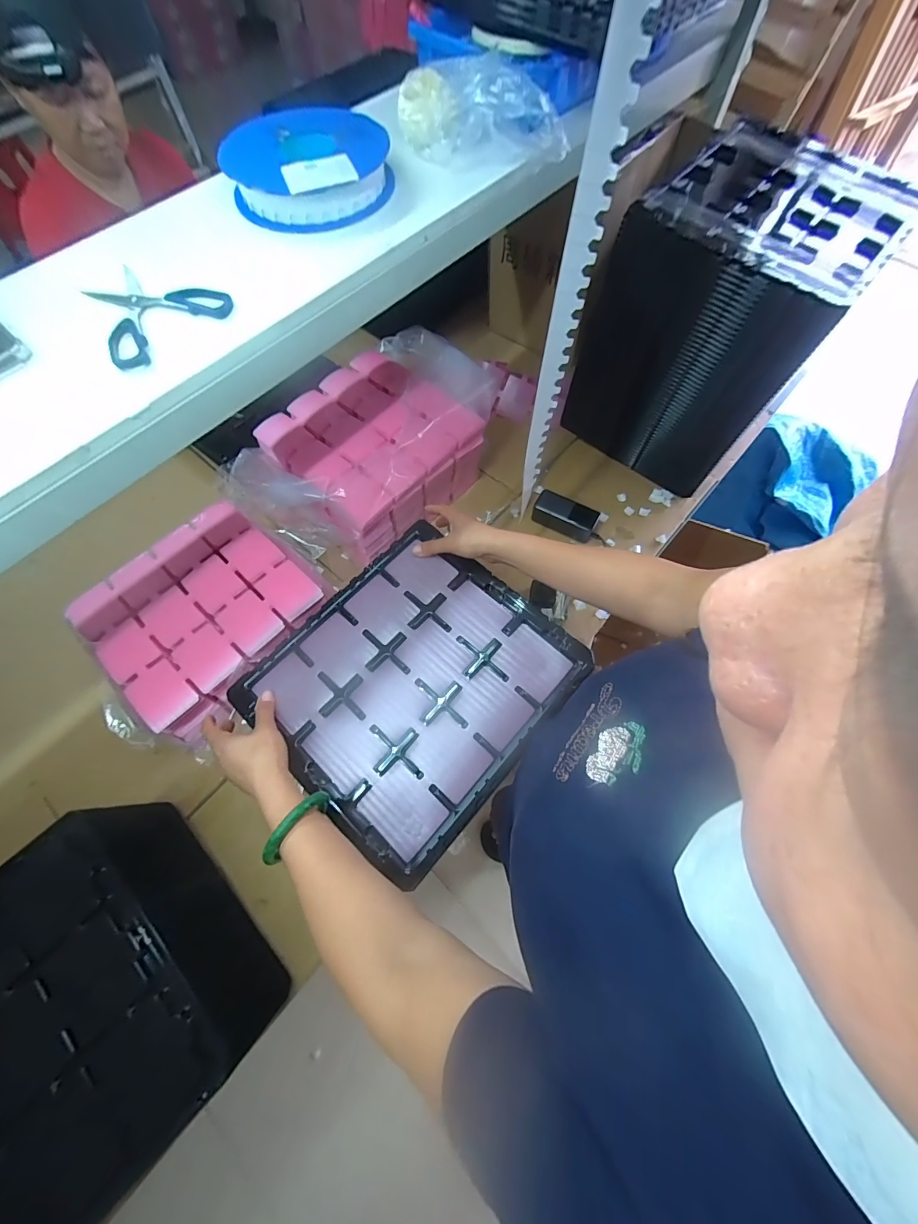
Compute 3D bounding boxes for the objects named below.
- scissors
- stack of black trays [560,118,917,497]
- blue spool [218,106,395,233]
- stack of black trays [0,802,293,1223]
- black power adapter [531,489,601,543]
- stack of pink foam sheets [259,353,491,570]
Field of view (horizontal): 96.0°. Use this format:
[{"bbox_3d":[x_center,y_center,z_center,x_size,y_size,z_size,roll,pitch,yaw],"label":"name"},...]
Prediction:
[{"bbox_3d":[-0.334,-0.331,0.442,0.134,0.015,0.147,-42,73,-15],"label":"scissors"},{"bbox_3d":[0.450,-0.516,0.786,0.336,0.412,0.329,29,71,12],"label":"stack of black trays"},{"bbox_3d":[-0.183,-0.547,0.511,0.175,0.053,0.171,0,68,1],"label":"blue spool"},{"bbox_3d":[-0.466,0.486,0.472,0.341,0.198,0.330,-41,73,-14],"label":"stack of black trays"},{"bbox_3d":[0.220,-0.201,0.854,0.130,0.045,0.064,27,71,11],"label":"black power adapter"},{"bbox_3d":[-0.159,-0.318,0.805,0.346,0.152,0.288,-42,73,-14],"label":"stack of pink foam sheets"}]

